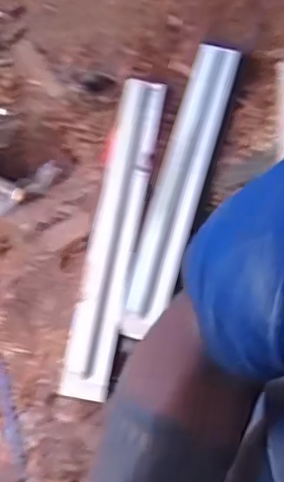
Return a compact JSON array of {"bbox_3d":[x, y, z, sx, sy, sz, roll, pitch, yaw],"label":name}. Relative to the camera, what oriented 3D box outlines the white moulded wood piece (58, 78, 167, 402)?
[{"bbox_3d":[-0.057,-0.059,1.588,0.110,0.034,0.852,9,63,4],"label":"white moulded wood piece"}]

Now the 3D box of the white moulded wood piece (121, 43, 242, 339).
[{"bbox_3d":[0.102,-0.168,1.639,0.117,0.041,0.834,14,64,7],"label":"white moulded wood piece"}]

